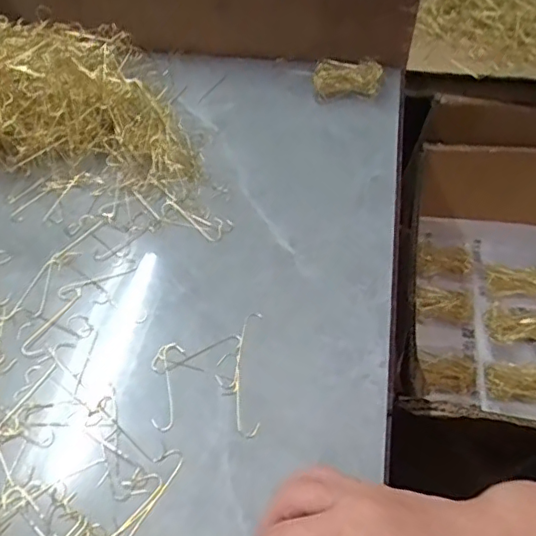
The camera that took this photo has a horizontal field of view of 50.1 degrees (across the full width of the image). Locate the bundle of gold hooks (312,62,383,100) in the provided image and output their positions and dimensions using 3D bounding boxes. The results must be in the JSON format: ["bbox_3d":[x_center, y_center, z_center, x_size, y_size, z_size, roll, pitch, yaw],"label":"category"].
[{"bbox_3d":[0.083,-0.197,0.599,0.067,0.024,0.045,-2,49,1],"label":"bundle of gold hooks"}]

